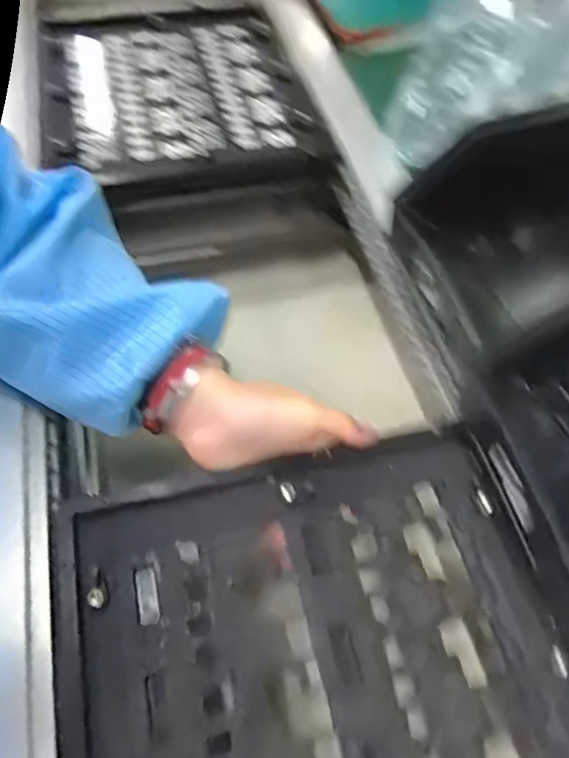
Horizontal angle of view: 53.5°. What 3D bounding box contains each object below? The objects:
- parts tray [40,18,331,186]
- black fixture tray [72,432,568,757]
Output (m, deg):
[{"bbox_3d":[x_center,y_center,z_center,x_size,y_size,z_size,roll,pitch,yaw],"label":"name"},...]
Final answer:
[{"bbox_3d":[-0.119,-0.308,0.590,0.249,0.025,0.294,-11,58,-10],"label":"parts tray"},{"bbox_3d":[0.025,0.178,0.282,0.246,0.017,0.291,-9,58,-9],"label":"black fixture tray"}]

